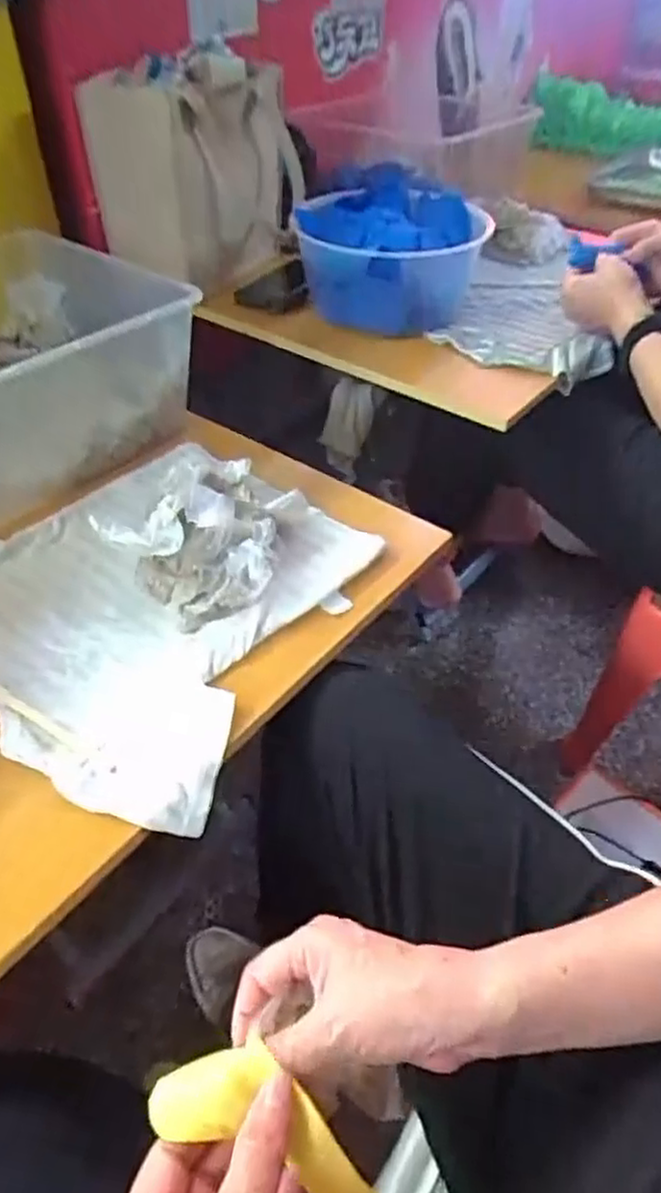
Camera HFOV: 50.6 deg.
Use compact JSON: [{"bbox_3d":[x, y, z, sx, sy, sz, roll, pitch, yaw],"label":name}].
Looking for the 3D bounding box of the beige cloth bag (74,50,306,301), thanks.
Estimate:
[{"bbox_3d":[-0.169,-0.510,0.857,0.229,0.220,0.121,-19,49,-19],"label":"beige cloth bag"}]

